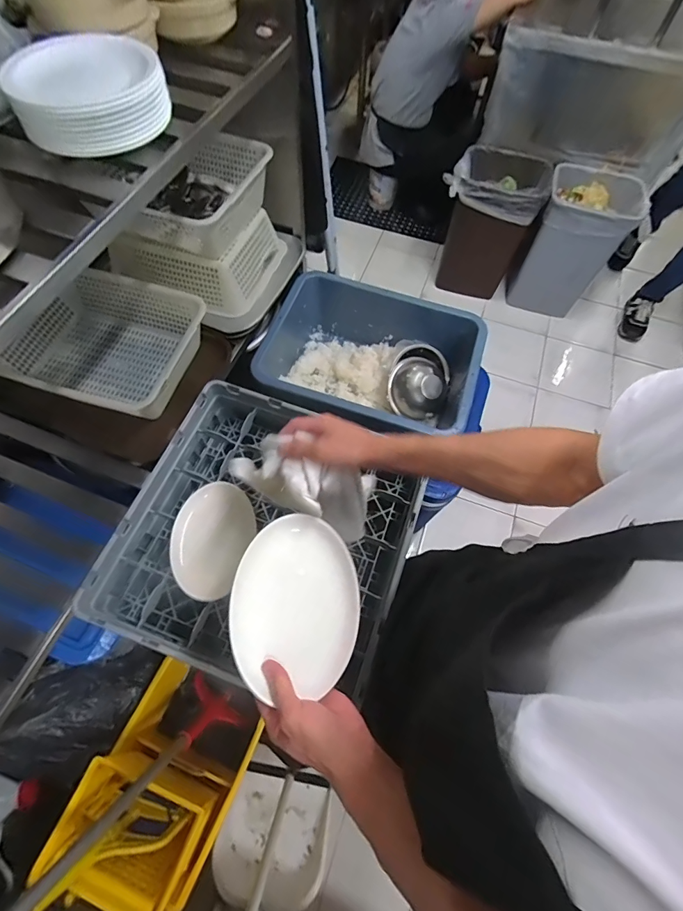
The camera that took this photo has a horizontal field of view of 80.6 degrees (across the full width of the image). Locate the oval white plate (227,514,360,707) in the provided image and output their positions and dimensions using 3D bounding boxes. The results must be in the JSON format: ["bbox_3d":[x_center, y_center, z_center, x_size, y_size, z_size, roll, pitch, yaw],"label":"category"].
[{"bbox_3d":[-0.053,0.165,0.469,0.144,0.023,0.185,4,65,-1],"label":"oval white plate"}]

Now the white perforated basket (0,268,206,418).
[{"bbox_3d":[-0.518,-0.239,0.885,0.360,0.127,0.305,19,65,6],"label":"white perforated basket"}]

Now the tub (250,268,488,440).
[{"bbox_3d":[0.053,-0.235,1.068,0.542,0.215,0.392,18,65,6],"label":"tub"}]

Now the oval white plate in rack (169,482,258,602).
[{"bbox_3d":[-0.230,0.146,0.715,0.131,0.025,0.193,30,59,-22],"label":"oval white plate in rack"}]

